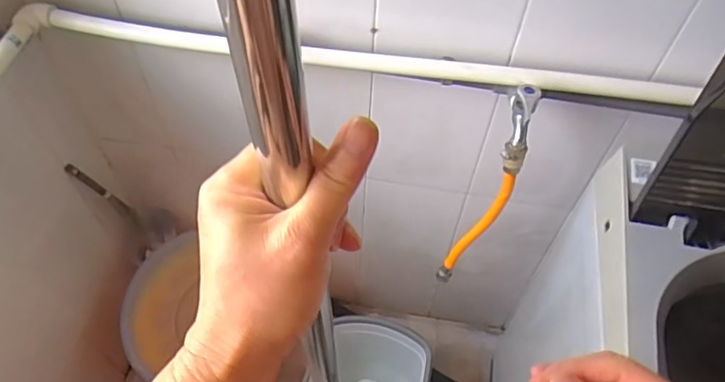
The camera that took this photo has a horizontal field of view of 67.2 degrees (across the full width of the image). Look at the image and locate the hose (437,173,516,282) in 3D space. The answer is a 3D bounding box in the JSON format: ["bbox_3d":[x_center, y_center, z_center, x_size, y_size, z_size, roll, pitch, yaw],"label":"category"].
[{"bbox_3d":[0.175,0.061,0.851,0.028,0.250,0.023,36,44,10],"label":"hose"}]

